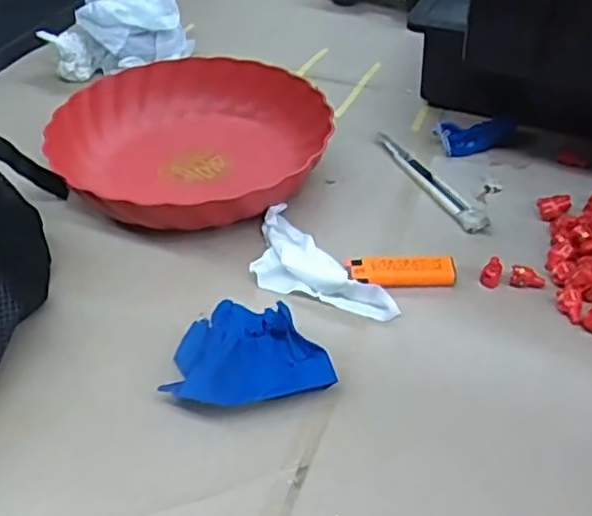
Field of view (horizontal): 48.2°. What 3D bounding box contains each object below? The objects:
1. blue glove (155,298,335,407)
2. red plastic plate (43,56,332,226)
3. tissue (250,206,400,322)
[{"bbox_3d":[-0.034,0.058,0.443,0.099,0.030,0.083,-10,47,-8],"label":"blue glove"},{"bbox_3d":[-0.094,-0.112,0.599,0.229,0.050,0.246,-1,46,1],"label":"red plastic plate"},{"bbox_3d":[0.007,0.011,0.498,0.058,0.023,0.139,-29,52,-24],"label":"tissue"}]

